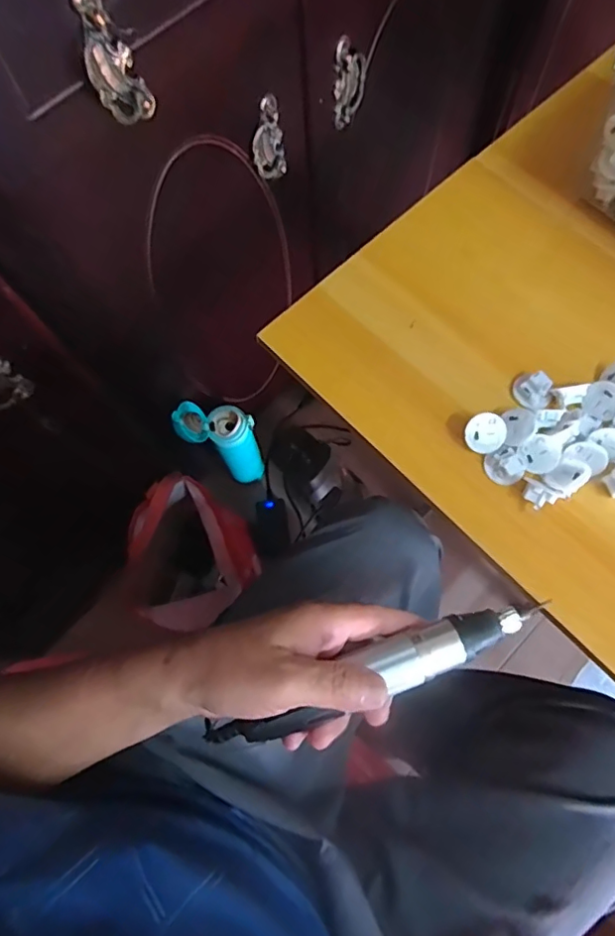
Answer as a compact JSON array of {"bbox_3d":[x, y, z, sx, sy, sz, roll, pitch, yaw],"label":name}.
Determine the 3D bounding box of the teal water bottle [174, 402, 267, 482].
[{"bbox_3d":[-0.132,-0.039,0.880,0.101,0.225,0.070,10,72,5],"label":"teal water bottle"}]

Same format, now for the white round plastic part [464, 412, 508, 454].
[{"bbox_3d":[0.148,-0.030,0.466,0.033,0.013,0.033,0,98,0],"label":"white round plastic part"}]

